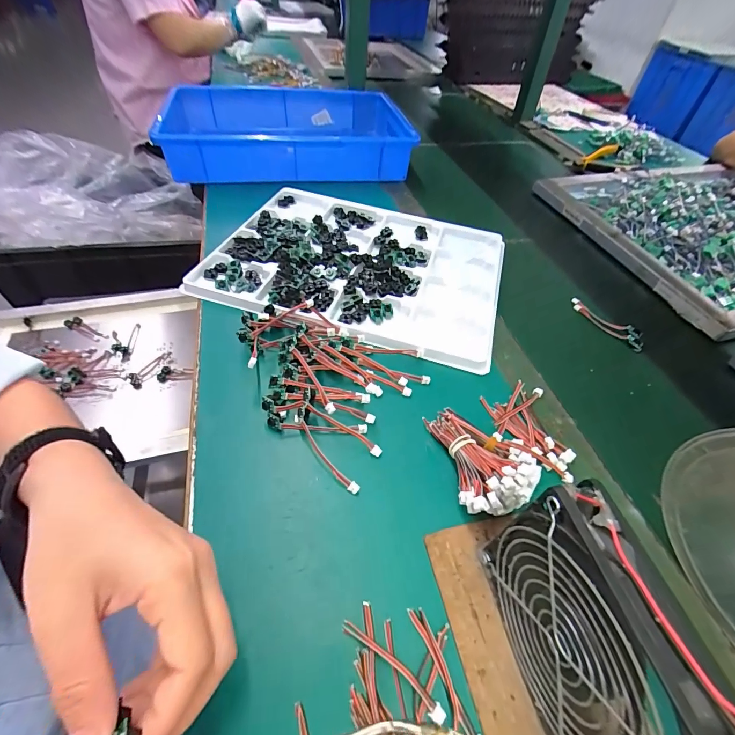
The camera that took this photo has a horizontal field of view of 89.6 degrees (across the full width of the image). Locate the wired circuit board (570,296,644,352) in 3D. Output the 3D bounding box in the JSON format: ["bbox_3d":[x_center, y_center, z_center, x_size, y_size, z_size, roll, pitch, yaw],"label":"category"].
[{"bbox_3d":[0.293,-0.055,0.456,0.021,0.017,0.095,-29,57,-25],"label":"wired circuit board"}]

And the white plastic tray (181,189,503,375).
[{"bbox_3d":[-0.007,-0.148,0.485,0.355,0.022,0.279,15,50,8],"label":"white plastic tray"}]

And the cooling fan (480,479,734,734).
[{"bbox_3d":[0.109,0.140,0.185,0.030,0.128,0.124,-6,50,-10],"label":"cooling fan"}]

